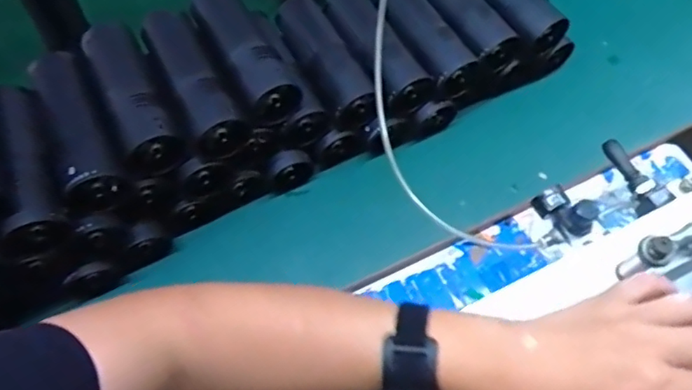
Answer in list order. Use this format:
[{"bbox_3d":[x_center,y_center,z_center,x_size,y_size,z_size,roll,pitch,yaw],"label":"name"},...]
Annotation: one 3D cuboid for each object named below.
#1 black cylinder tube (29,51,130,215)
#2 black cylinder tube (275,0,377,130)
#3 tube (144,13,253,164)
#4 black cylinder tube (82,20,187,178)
[{"bbox_3d":[-0.253,-0.066,0.525,0.052,0.044,0.165,-24,65,-11],"label":"black cylinder tube"},{"bbox_3d":[-0.026,-0.151,0.620,0.050,0.050,0.164,-28,66,-13],"label":"black cylinder tube"},{"bbox_3d":[-0.154,-0.115,0.553,0.054,0.055,0.158,-27,66,-12],"label":"tube"},{"bbox_3d":[-0.202,-0.084,0.537,0.054,0.048,0.127,-25,65,-11],"label":"black cylinder tube"}]

